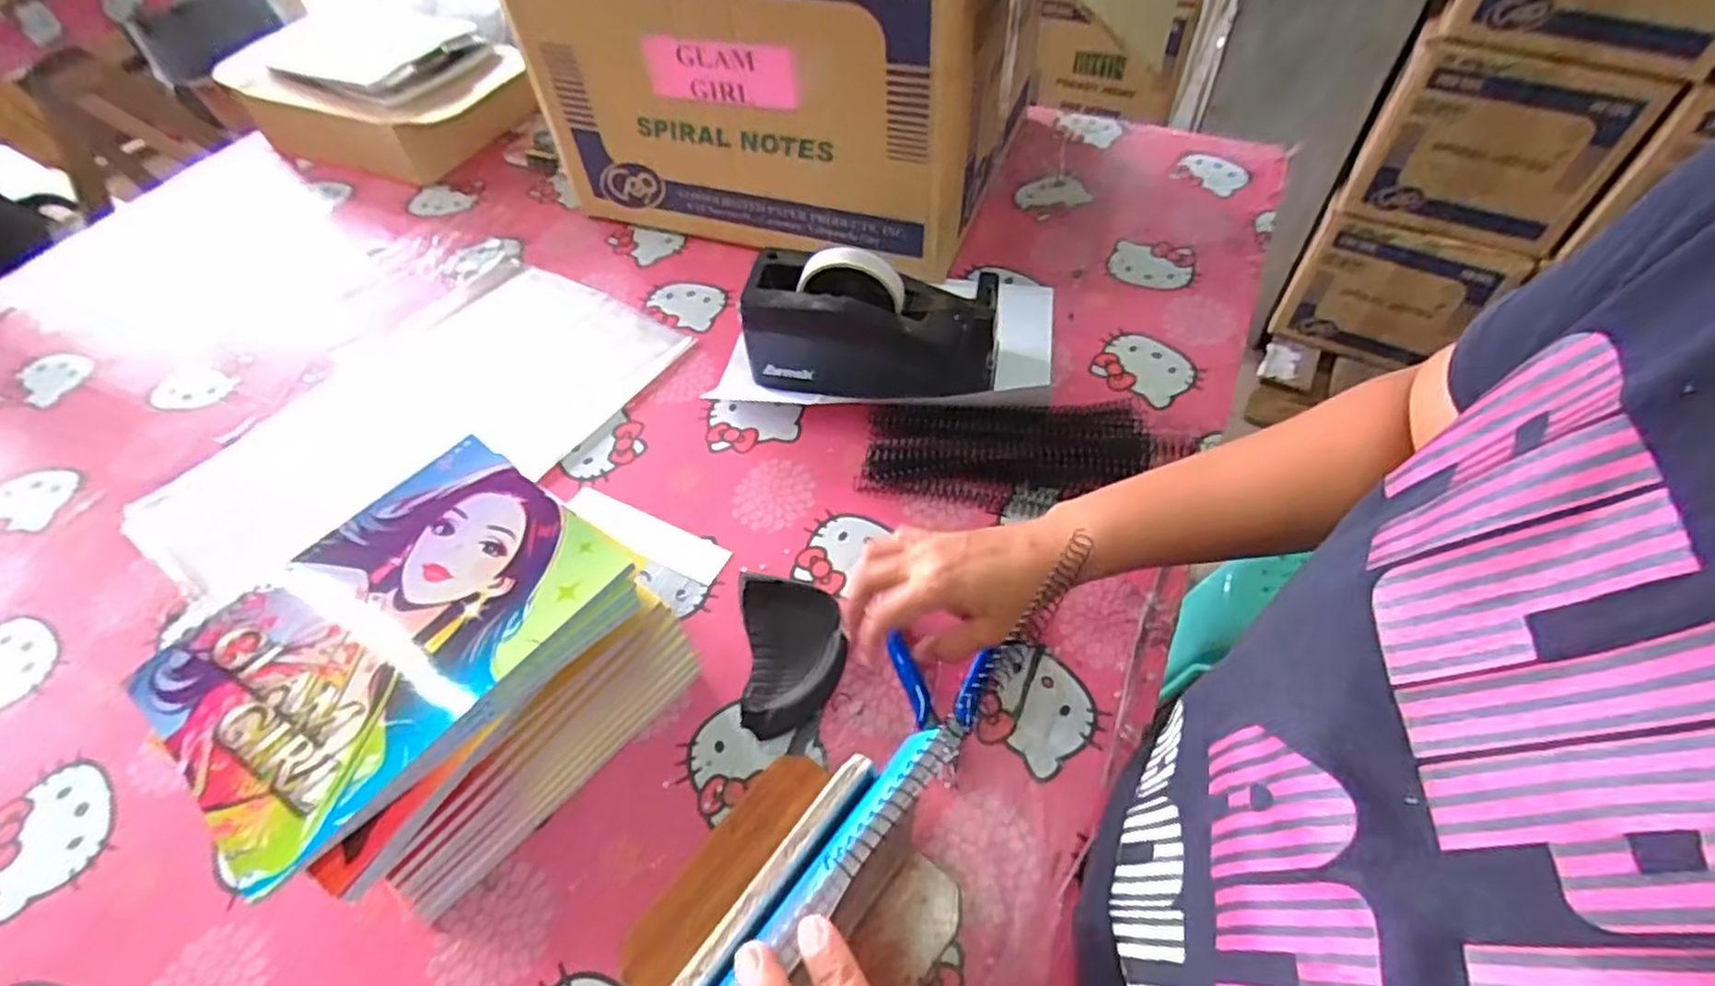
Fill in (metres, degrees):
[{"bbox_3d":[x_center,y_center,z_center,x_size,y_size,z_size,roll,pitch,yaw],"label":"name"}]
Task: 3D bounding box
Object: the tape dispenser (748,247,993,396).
[{"bbox_3d":[0.012,-0.135,0.596,0.200,0.112,0.081,10,55,11],"label":"tape dispenser"}]

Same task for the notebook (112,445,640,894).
[{"bbox_3d":[-0.237,0.066,0.374,0.148,0.011,0.201,34,63,26],"label":"notebook"}]

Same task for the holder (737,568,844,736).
[{"bbox_3d":[-0.042,0.102,0.477,0.064,0.036,0.099,-4,53,1],"label":"holder"}]

